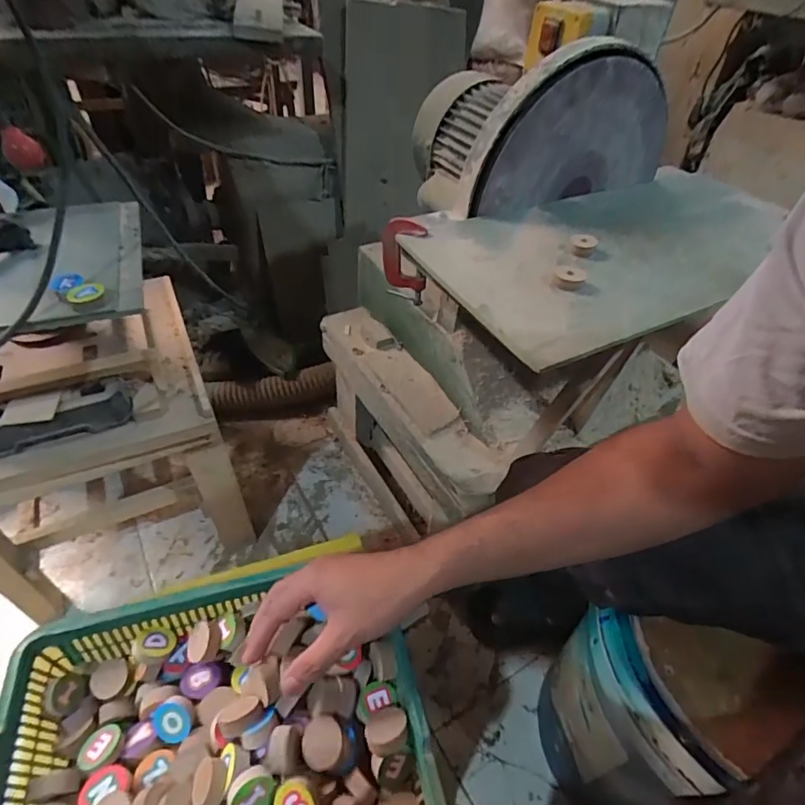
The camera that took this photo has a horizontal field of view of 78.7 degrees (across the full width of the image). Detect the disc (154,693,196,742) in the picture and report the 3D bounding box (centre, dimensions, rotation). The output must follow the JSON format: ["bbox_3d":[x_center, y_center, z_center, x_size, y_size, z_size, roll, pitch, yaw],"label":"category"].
[{"bbox_3d":[-0.177,0.245,0.379,0.029,0.008,0.030,0,71,0],"label":"disc"}]

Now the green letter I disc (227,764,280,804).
[{"bbox_3d":[-0.100,0.262,0.327,0.032,0.009,0.030,5,79,-25],"label":"green letter I disc"}]

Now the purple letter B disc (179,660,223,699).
[{"bbox_3d":[-0.167,0.229,0.405,0.033,0.006,0.026,-5,66,-11],"label":"purple letter B disc"}]

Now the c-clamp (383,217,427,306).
[{"bbox_3d":[0.003,-0.157,0.549,0.050,0.092,0.018,14,45,9],"label":"c-clamp"}]

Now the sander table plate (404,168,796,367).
[{"bbox_3d":[0.260,-0.182,0.548,0.496,0.019,0.252,-20,50,-23],"label":"sander table plate"}]

